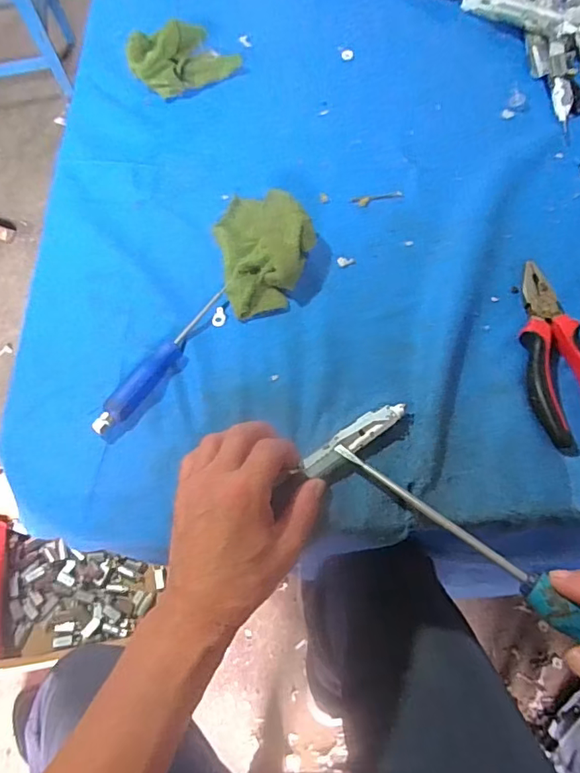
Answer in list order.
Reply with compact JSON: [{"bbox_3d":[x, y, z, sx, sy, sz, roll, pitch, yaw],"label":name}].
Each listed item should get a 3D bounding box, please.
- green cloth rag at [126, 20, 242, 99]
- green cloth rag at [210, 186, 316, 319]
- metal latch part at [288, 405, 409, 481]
[{"bbox_3d":[-0.118,-0.370,0.578,0.119,0.046,0.054,-24,66,-11],"label":"green cloth rag"},{"bbox_3d":[-0.021,-0.132,0.458,0.086,0.039,0.137,-11,64,-5],"label":"green cloth rag"},{"bbox_3d":[0.047,0.038,0.376,0.087,0.008,0.020,-34,69,-8],"label":"metal latch part"}]

